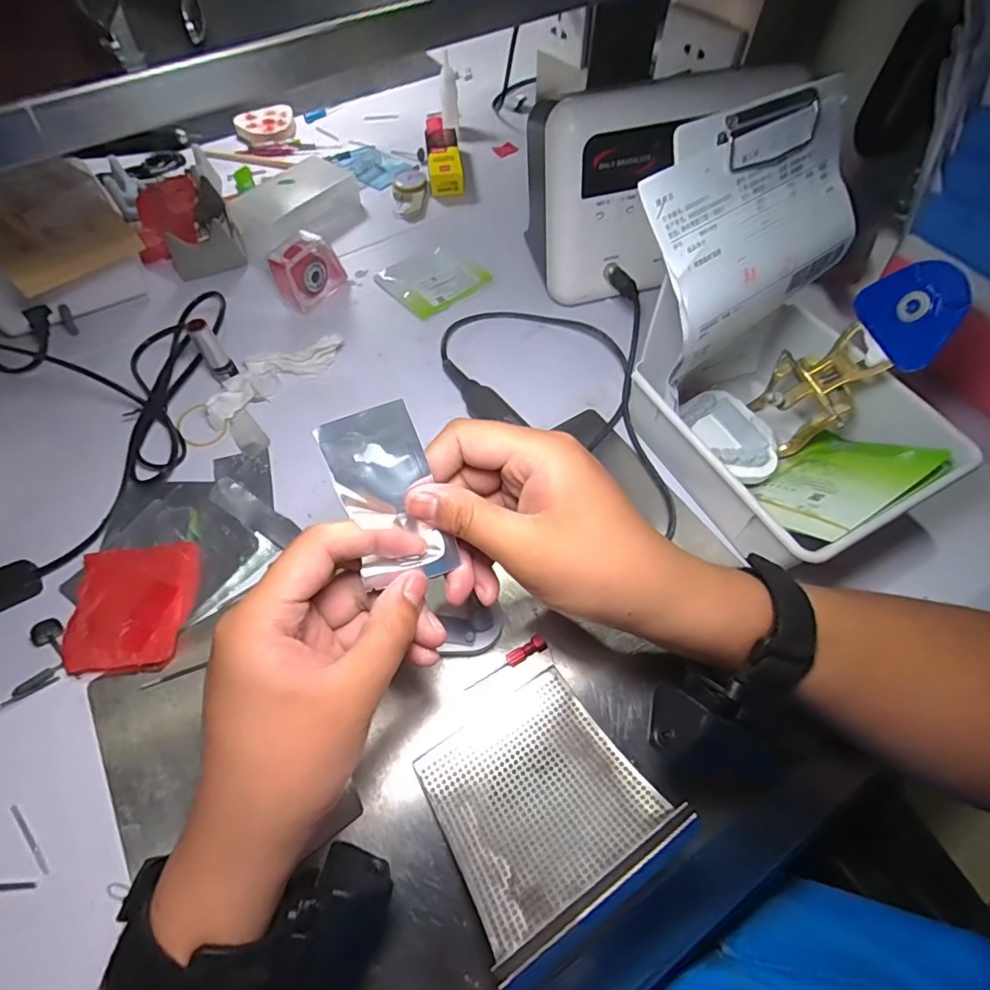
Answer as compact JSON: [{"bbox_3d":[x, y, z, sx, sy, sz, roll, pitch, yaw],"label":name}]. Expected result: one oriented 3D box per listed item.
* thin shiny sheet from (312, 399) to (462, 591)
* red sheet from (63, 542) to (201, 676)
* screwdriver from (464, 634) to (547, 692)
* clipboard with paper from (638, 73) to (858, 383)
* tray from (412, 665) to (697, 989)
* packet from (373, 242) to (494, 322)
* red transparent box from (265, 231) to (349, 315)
[{"bbox_3d":[-0.050,0.002,0.241,0.044,0.015,0.084,-20,99,3],"label":"thin shiny sheet"},{"bbox_3d":[-0.239,0.073,0.335,0.075,0.006,0.082,-4,60,-2],"label":"red sheet"},{"bbox_3d":[0.007,0.104,0.315,0.057,0.006,0.009,-29,64,-15],"label":"screwdriver"},{"bbox_3d":[0.151,-0.155,0.292,0.141,0.114,0.021,-30,21,-14],"label":"clipboard with paper"},{"bbox_3d":[0.021,0.151,0.258,0.098,0.024,0.111,-29,36,-16],"label":"tray"},{"bbox_3d":[-0.063,-0.218,0.511,0.090,0.004,0.089,-37,67,-19],"label":"packet"},{"bbox_3d":[-0.171,-0.206,0.465,0.027,0.058,0.063,28,64,15],"label":"red transparent box"}]

